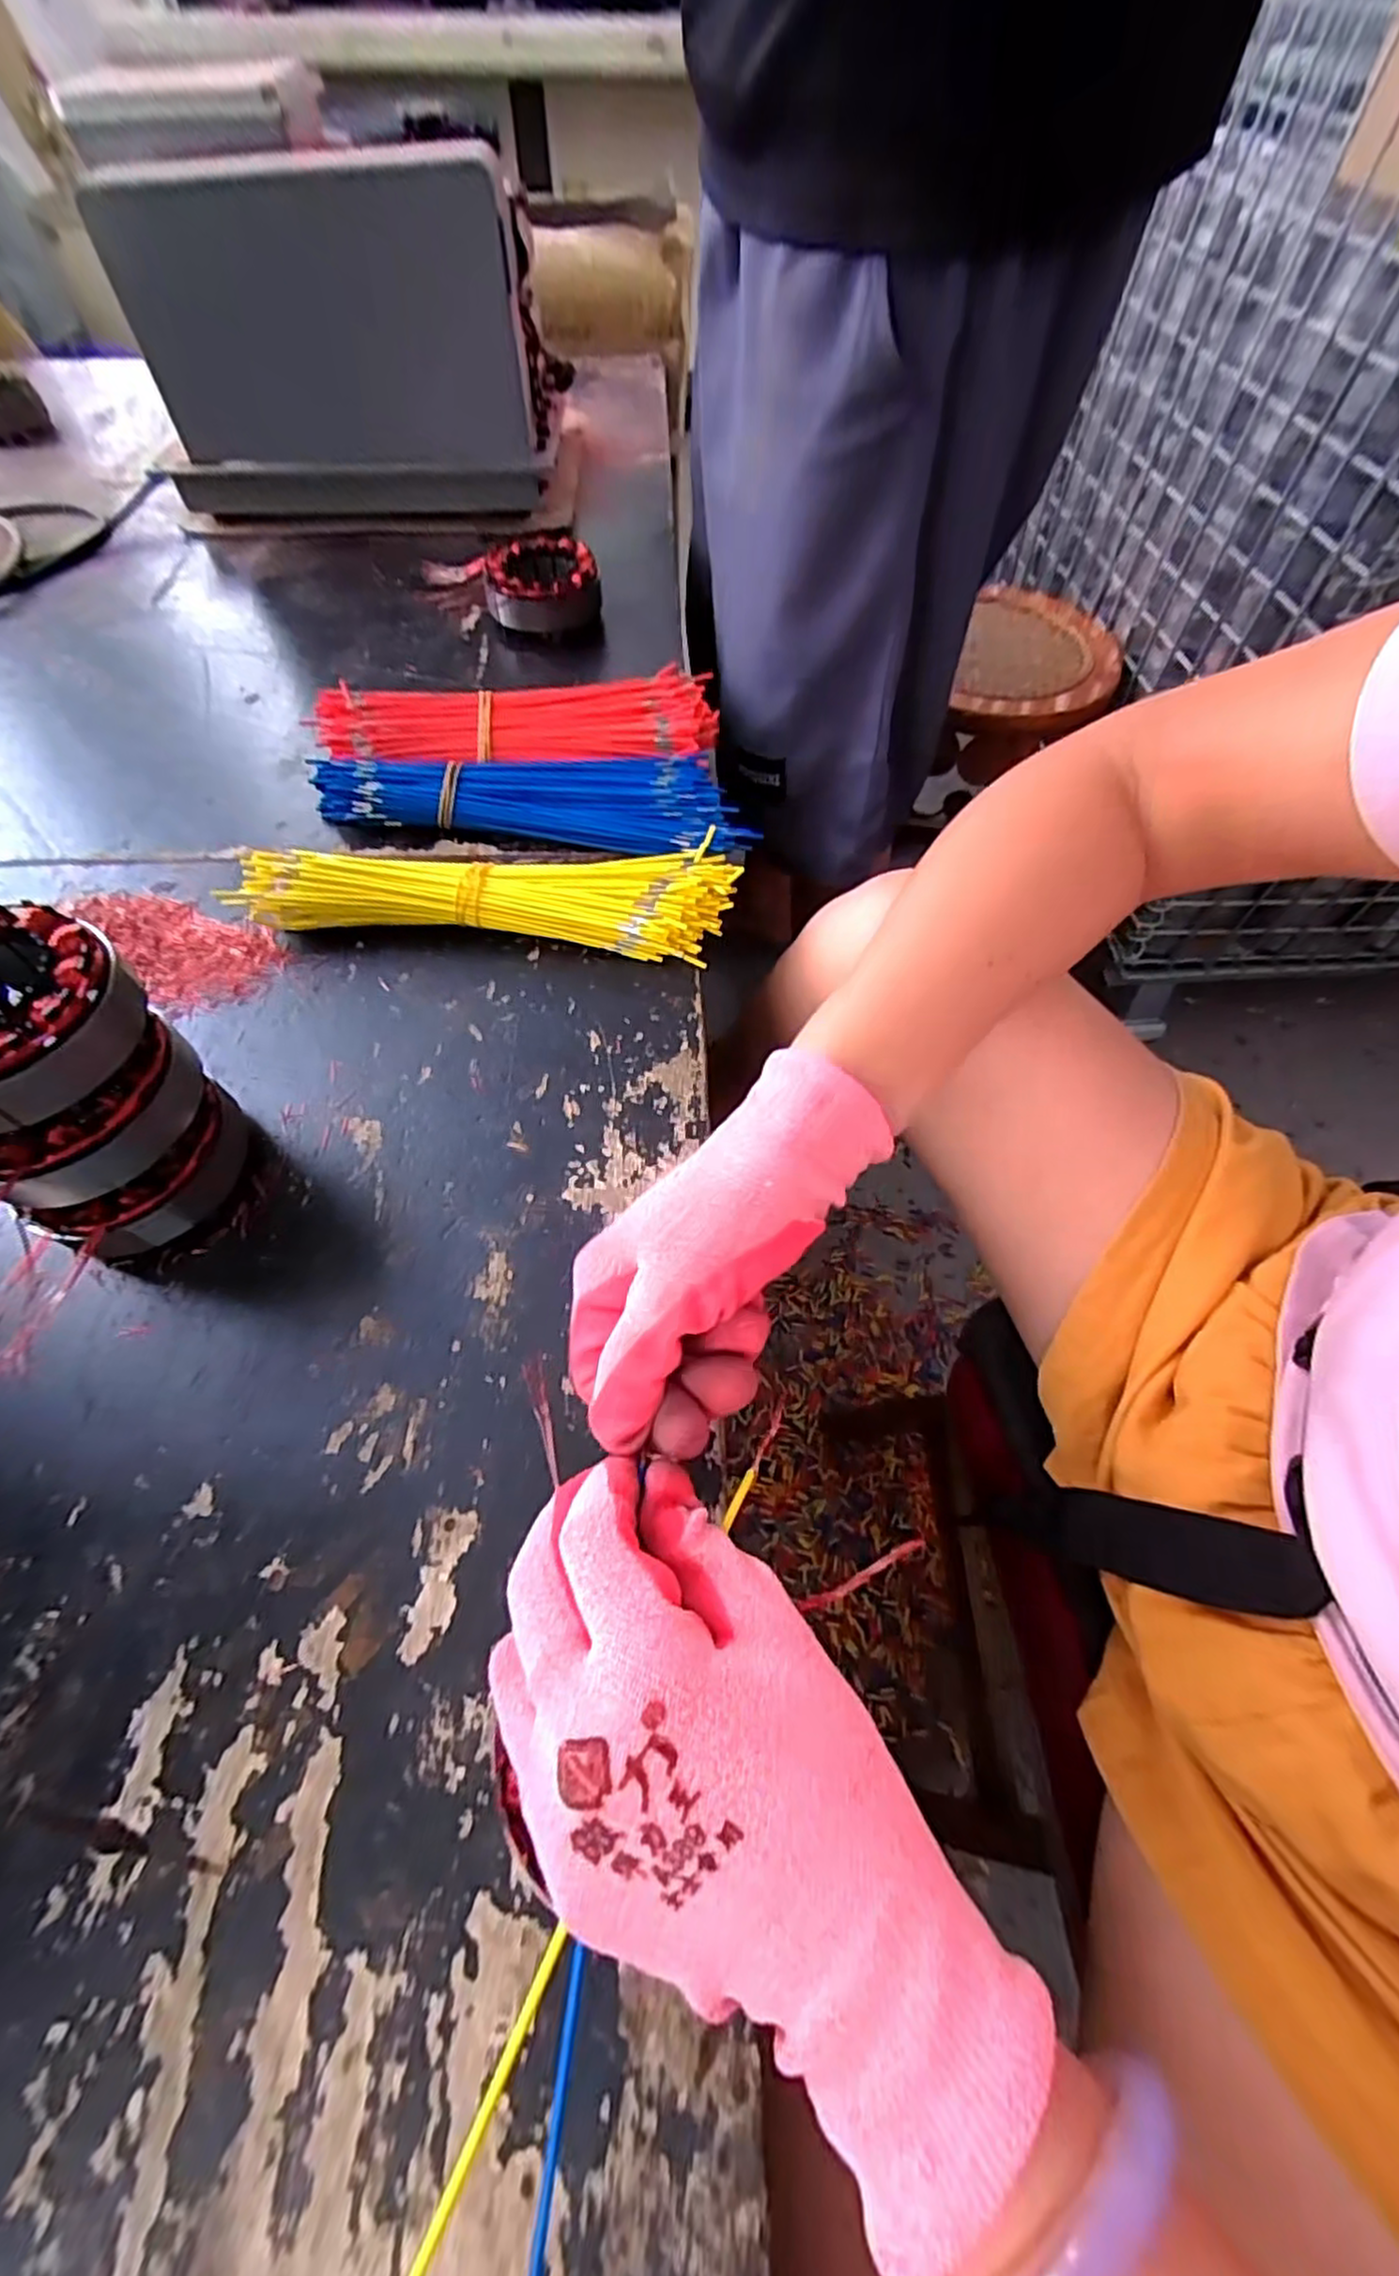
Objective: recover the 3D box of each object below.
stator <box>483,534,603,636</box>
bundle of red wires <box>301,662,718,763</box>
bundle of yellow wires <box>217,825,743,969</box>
[{"bbox_3d":[-0.122,-0.435,0.580,0.087,0.037,0.085,-3,60,-2],"label":"stator"},{"bbox_3d":[-0.118,-0.273,0.485,0.252,0.032,0.080,-3,60,-1],"label":"bundle of red wires"},{"bbox_3d":[-0.114,-0.139,0.409,0.262,0.032,0.069,2,60,1],"label":"bundle of yellow wires"}]

